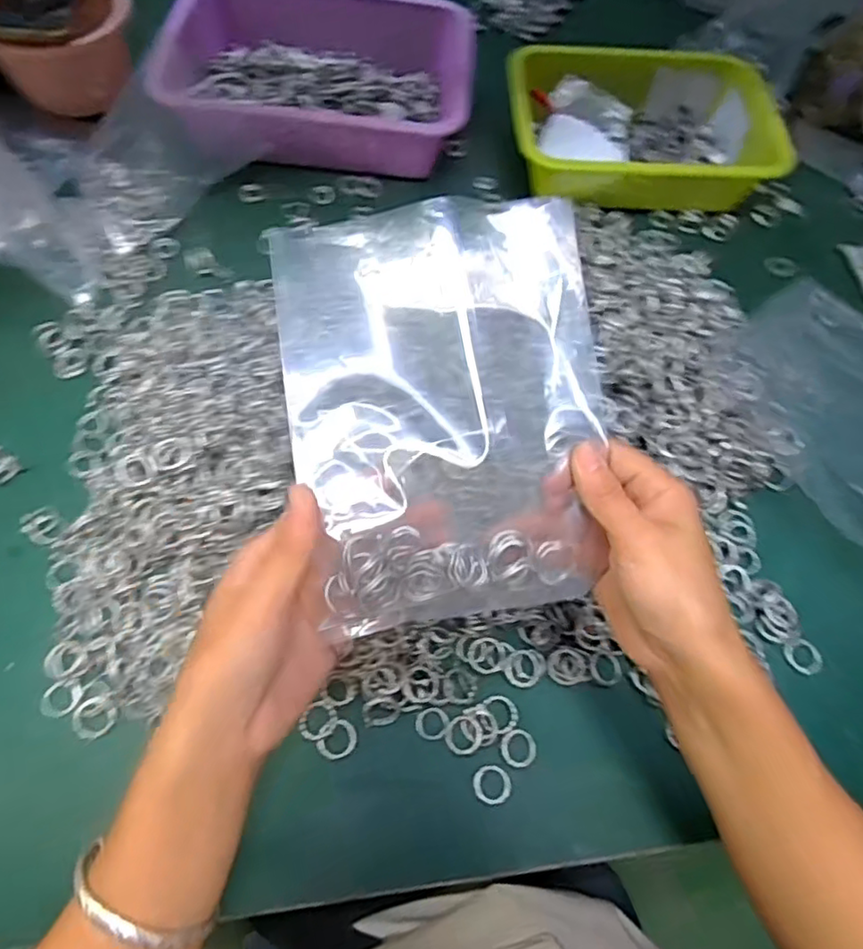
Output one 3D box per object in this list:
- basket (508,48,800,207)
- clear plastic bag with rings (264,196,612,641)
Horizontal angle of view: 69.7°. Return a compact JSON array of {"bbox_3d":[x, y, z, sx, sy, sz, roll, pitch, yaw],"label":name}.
[{"bbox_3d":[0.217,-0.357,0.650,0.271,0.073,0.177,0,64,-5],"label":"basket"},{"bbox_3d":[0.010,-0.029,0.287,0.145,0.026,0.186,-8,90,-12],"label":"clear plastic bag with rings"}]

